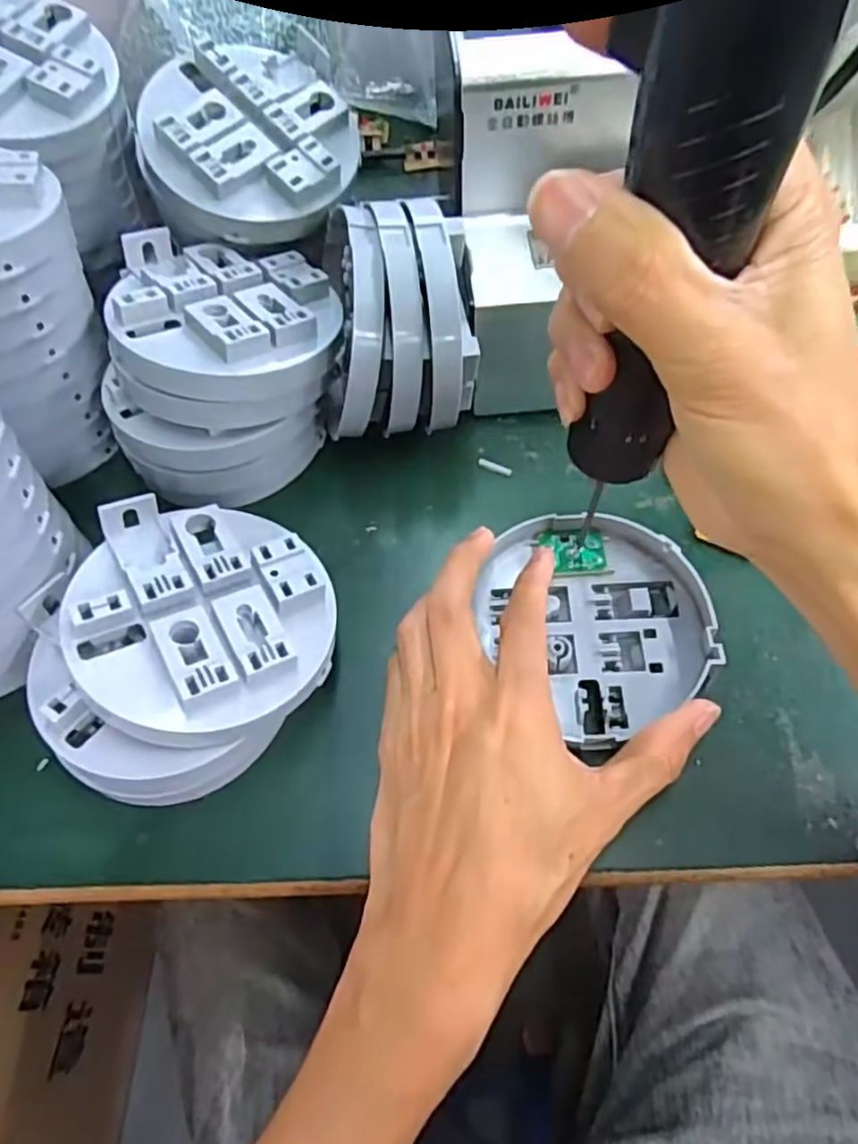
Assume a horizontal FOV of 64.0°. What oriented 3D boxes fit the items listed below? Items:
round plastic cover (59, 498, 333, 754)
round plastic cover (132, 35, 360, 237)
[{"bbox_3d":[-0.089,0.016,0.273,0.097,0.020,0.098,4,61,-8],"label":"round plastic cover"},{"bbox_3d":[-0.090,-0.215,0.340,0.104,0.029,0.104,-13,78,-13],"label":"round plastic cover"}]

